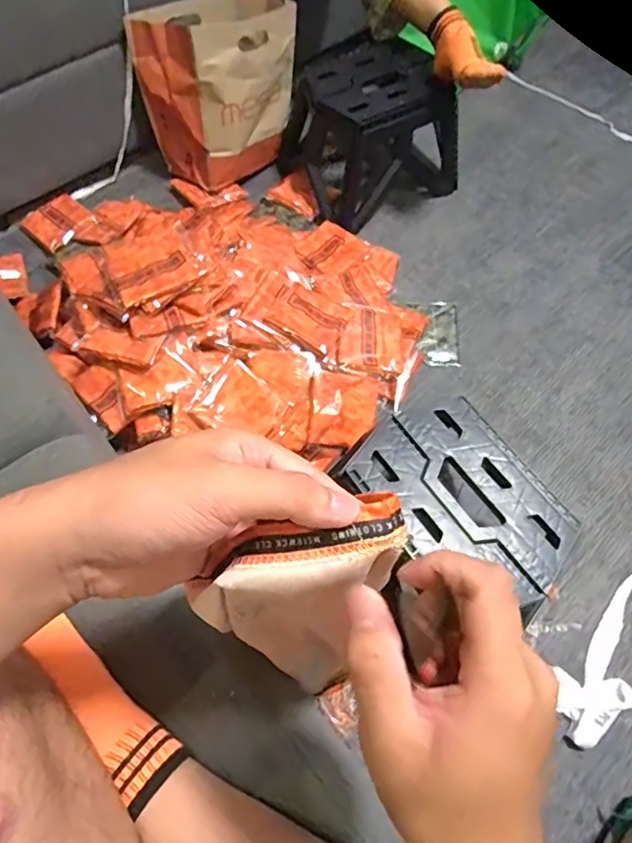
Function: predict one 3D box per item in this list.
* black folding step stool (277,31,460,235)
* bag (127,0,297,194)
[{"bbox_3d":[0.110,-0.600,1.101,0.307,0.230,0.262,-28,69,-15],"label":"black folding step stool"},{"bbox_3d":[-0.184,-0.682,1.090,0.282,0.269,0.185,-38,72,-19],"label":"bag"}]

